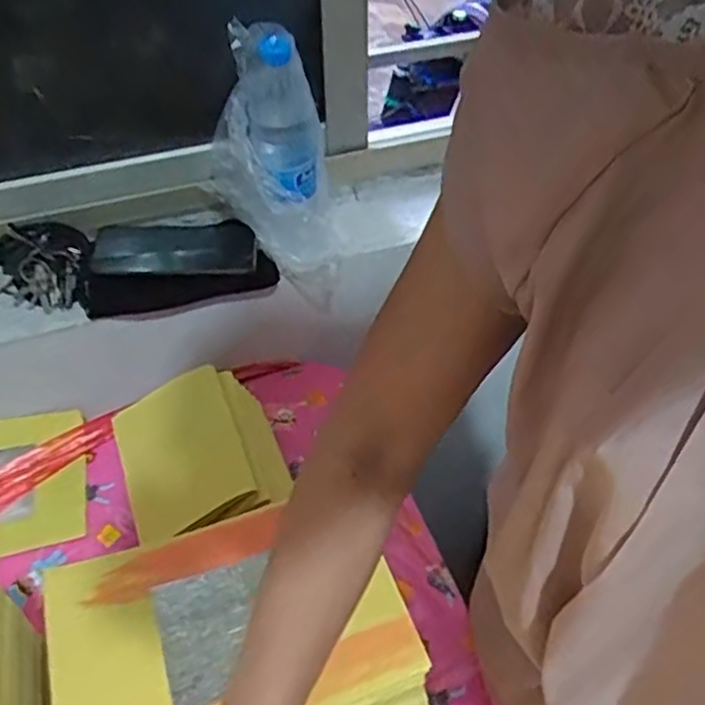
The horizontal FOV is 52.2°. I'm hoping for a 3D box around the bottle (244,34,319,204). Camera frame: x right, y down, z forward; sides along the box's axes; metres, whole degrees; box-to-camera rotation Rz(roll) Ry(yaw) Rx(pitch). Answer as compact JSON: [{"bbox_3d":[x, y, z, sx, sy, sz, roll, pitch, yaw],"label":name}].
[{"bbox_3d":[-0.069,-0.232,0.714,0.066,0.160,0.053,-4,45,-4],"label":"bottle"}]

